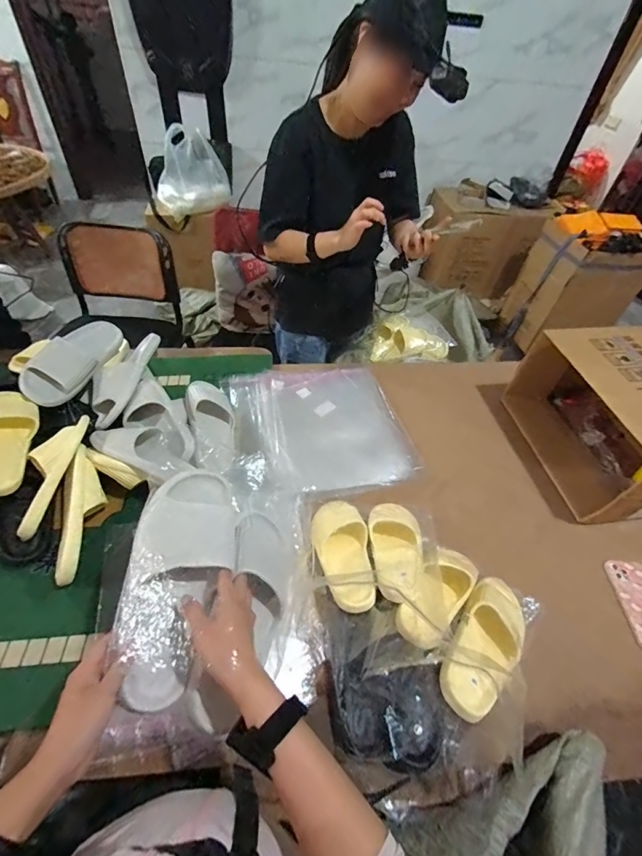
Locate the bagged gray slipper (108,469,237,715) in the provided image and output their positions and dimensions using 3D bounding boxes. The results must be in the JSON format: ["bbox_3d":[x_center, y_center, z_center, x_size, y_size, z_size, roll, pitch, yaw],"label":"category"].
[{"bbox_3d":[-0.177,0.187,0.487,0.115,0.081,0.275,6,55,0],"label":"bagged gray slipper"}]

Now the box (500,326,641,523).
[{"bbox_3d":[0.673,-0.015,0.883,0.251,0.260,0.400,-6,50,-10],"label":"box"}]

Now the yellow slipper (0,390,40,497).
[{"bbox_3d":[-0.634,0.020,0.751,0.099,0.069,0.240,-7,64,-12],"label":"yellow slipper"}]

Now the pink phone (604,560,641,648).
[{"bbox_3d":[0.618,0.338,0.736,0.088,0.015,0.160,3,51,6],"label":"pink phone"}]

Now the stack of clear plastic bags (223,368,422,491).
[{"bbox_3d":[-0.008,-0.023,0.966,0.390,0.023,0.414,-12,51,-16],"label":"stack of clear plastic bags"}]

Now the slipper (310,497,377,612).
[{"bbox_3d":[0.037,0.232,0.737,0.105,0.057,0.239,-2,49,-8],"label":"slipper"}]

